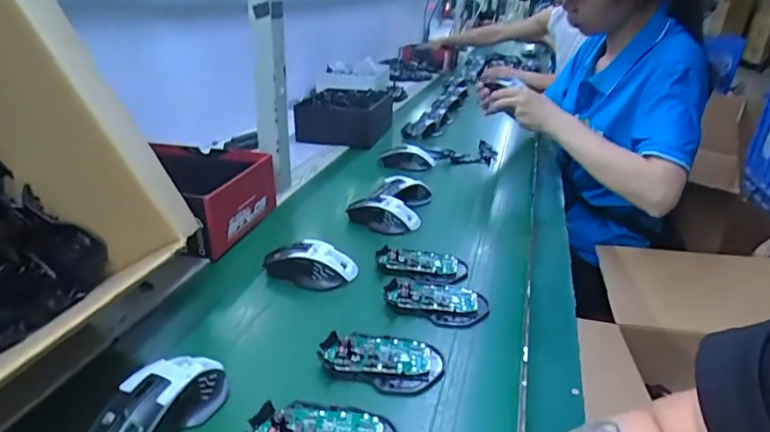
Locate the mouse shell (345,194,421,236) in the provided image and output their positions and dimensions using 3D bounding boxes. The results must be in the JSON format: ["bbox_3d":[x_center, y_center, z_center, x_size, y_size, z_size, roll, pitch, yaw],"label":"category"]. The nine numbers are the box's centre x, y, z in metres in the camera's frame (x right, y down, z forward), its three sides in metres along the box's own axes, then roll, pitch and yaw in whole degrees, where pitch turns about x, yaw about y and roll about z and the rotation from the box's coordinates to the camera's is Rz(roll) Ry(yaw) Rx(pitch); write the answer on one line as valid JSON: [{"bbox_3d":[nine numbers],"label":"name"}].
[{"bbox_3d":[-0.002,-0.006,0.755,0.110,0.031,0.067,2,26,0],"label":"mouse shell"}]

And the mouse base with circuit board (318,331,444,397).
[{"bbox_3d":[-0.004,0.136,0.475,0.113,0.020,0.067,10,27,14],"label":"mouse base with circuit board"}]

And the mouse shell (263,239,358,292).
[{"bbox_3d":[-0.093,0.058,0.609,0.111,0.034,0.060,4,26,3],"label":"mouse shell"}]

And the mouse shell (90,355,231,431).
[{"bbox_3d":[-0.183,0.150,0.408,0.059,0.034,0.111,18,30,29],"label":"mouse shell"}]

